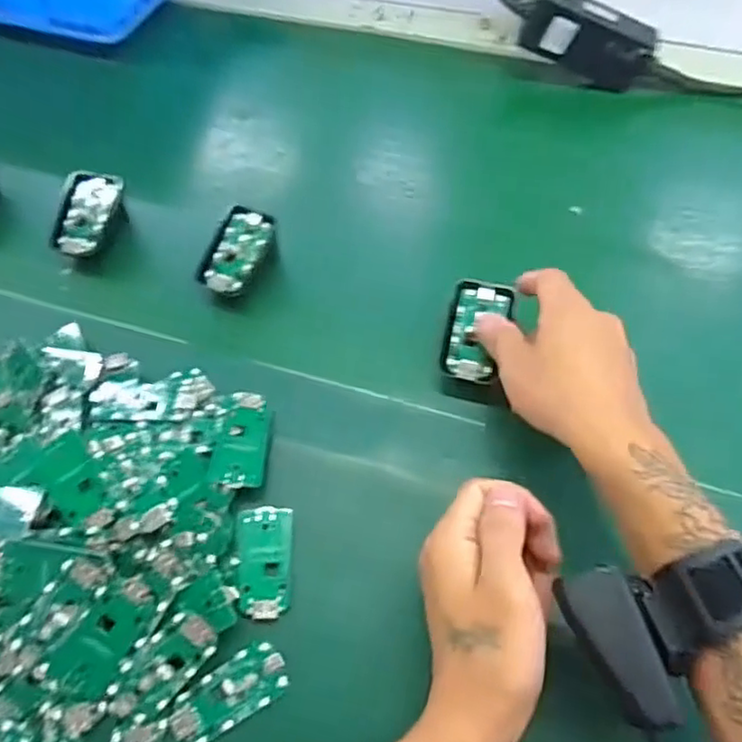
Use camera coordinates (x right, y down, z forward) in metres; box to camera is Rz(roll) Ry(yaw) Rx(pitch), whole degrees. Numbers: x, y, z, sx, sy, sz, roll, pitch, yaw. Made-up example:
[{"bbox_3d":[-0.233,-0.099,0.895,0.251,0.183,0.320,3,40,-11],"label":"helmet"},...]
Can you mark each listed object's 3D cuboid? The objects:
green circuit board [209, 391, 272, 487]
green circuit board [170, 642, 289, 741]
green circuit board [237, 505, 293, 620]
[{"bbox_3d":[-0.081,0.044,0.403,0.032,0.008,0.062,9,59,-6],"label":"green circuit board"},{"bbox_3d":[-0.078,0.176,0.348,0.063,0.004,0.029,-32,64,-13],"label":"green circuit board"},{"bbox_3d":[-0.064,0.113,0.378,0.031,0.009,0.063,-2,61,3],"label":"green circuit board"}]

